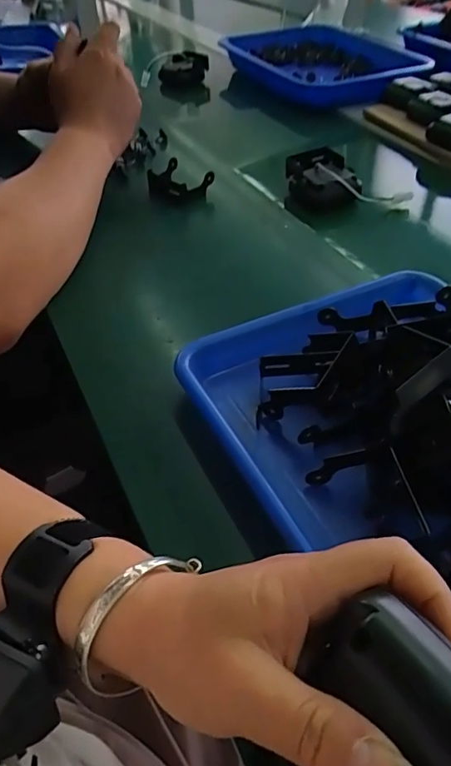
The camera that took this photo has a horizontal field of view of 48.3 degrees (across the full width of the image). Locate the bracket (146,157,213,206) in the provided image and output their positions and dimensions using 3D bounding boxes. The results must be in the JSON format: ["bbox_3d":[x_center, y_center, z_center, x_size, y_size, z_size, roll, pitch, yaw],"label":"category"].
[{"bbox_3d":[-0.061,-0.241,0.624,0.071,0.046,0.083,-23,51,-20],"label":"bracket"}]

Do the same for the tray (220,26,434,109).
[{"bbox_3d":[0.164,-0.572,0.899,0.243,0.062,0.376,-24,51,-20],"label":"tray"}]

